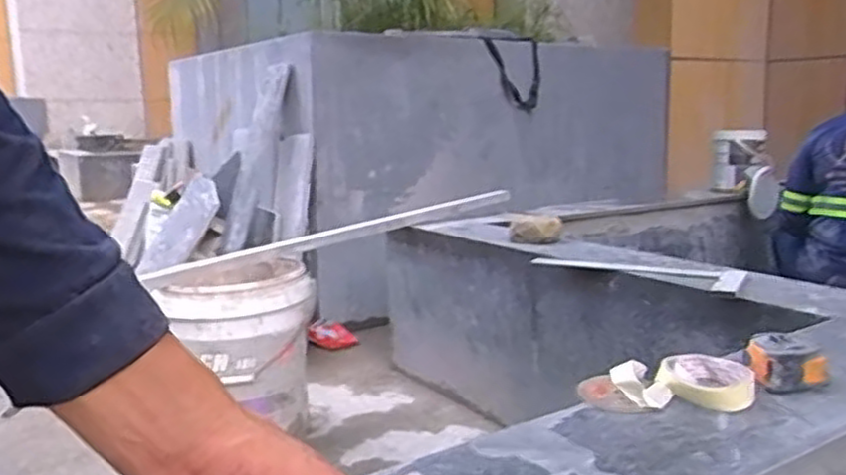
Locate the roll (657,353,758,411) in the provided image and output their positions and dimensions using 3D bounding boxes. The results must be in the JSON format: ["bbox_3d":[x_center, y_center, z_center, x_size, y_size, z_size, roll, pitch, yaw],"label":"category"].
[{"bbox_3d":[0.283,0.140,0.729,0.086,0.029,0.084,3,12,29],"label":"roll"}]

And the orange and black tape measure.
[{"bbox_3d":[0.369,0.130,0.743,0.077,0.045,0.062,2,12,26],"label":"orange and black tape measure"}]

